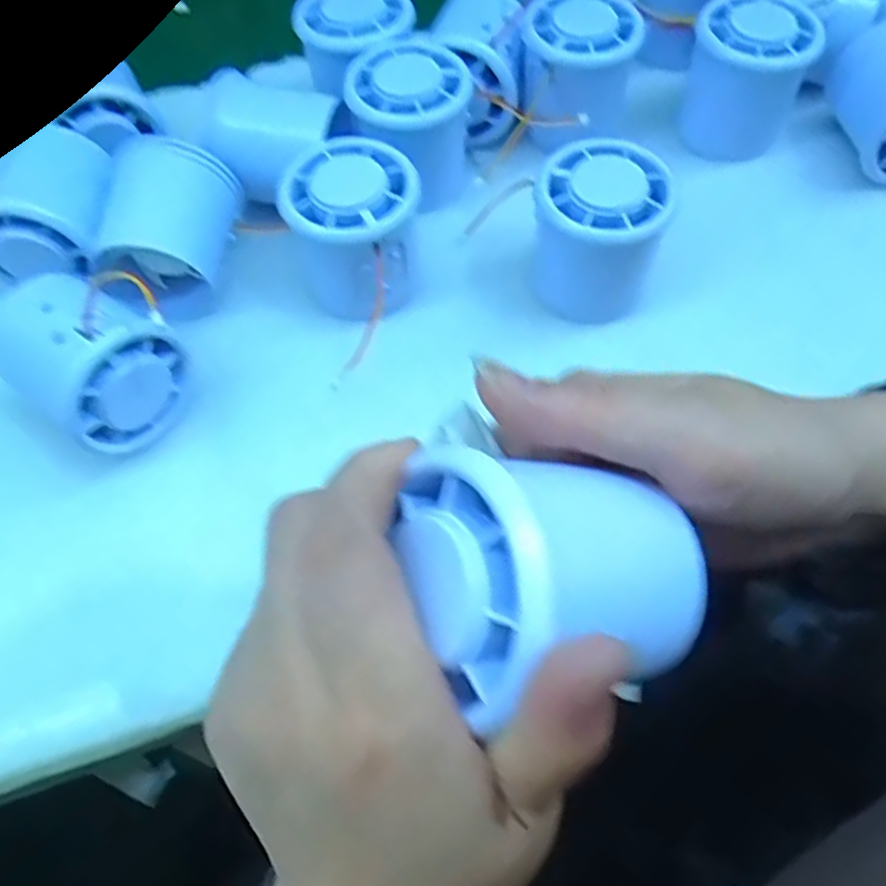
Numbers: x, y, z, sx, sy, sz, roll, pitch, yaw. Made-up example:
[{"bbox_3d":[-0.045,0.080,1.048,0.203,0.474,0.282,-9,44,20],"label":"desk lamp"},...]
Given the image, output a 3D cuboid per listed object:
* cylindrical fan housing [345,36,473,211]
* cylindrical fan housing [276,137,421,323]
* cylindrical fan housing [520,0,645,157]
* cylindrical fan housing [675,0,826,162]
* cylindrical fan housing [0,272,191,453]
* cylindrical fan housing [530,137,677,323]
[{"bbox_3d":[-0.014,-0.150,0.344,0.054,0.051,0.051,-1,61,2],"label":"cylindrical fan housing"},{"bbox_3d":[-0.036,-0.087,0.312,0.053,0.055,0.056,-1,61,2],"label":"cylindrical fan housing"},{"bbox_3d":[0.066,-0.180,0.355,0.052,0.050,0.058,9,62,7],"label":"cylindrical fan housing"},{"bbox_3d":[0.145,-0.175,0.352,0.052,0.051,0.064,18,64,12],"label":"cylindrical fan housing"},{"bbox_3d":[-0.140,-0.033,0.289,0.070,0.054,0.052,37,69,20],"label":"cylindrical fan housing"},{"bbox_3d":[0.065,-0.087,0.309,0.054,0.053,0.062,15,63,10],"label":"cylindrical fan housing"}]

